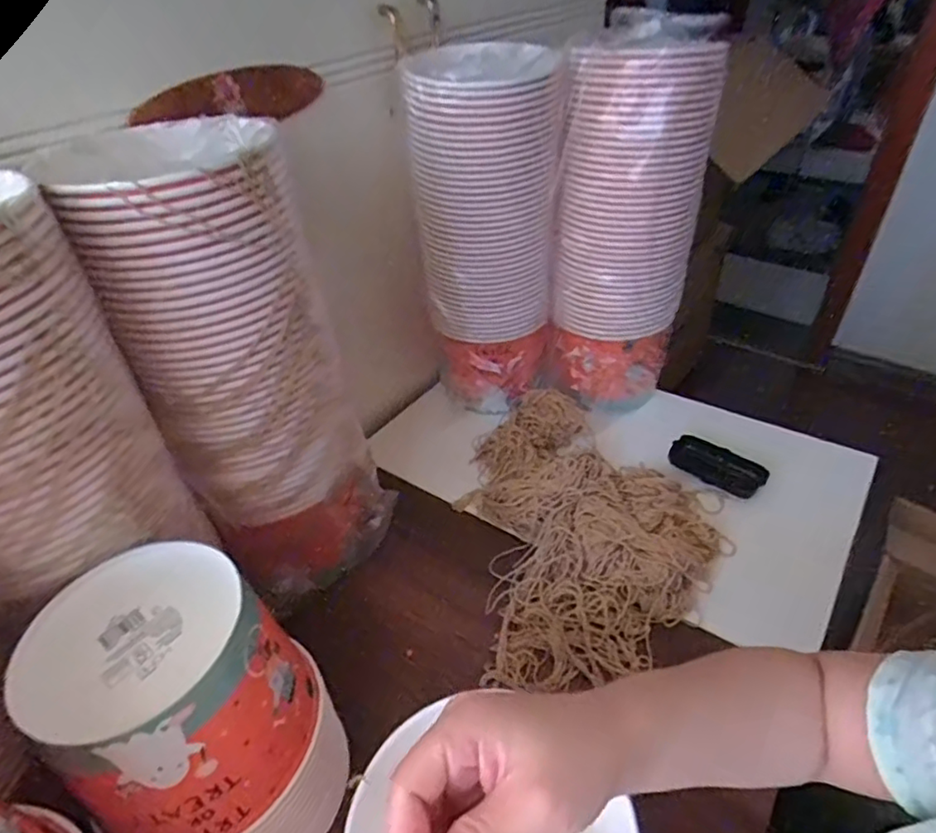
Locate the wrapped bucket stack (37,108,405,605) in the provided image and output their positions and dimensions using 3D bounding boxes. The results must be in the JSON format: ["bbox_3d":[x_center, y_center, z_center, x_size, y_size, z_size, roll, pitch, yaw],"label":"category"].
[{"bbox_3d":[-0.196,-0.026,0.547,0.165,0.430,0.171,-25,44,-24],"label":"wrapped bucket stack"}]

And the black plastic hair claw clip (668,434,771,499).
[{"bbox_3d":[0.299,0.059,0.709,0.107,0.034,0.045,26,48,31],"label":"black plastic hair claw clip"}]

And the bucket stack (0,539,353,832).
[{"bbox_3d":[-0.178,0.217,0.412,0.146,0.228,0.141,27,48,32],"label":"bucket stack"}]

